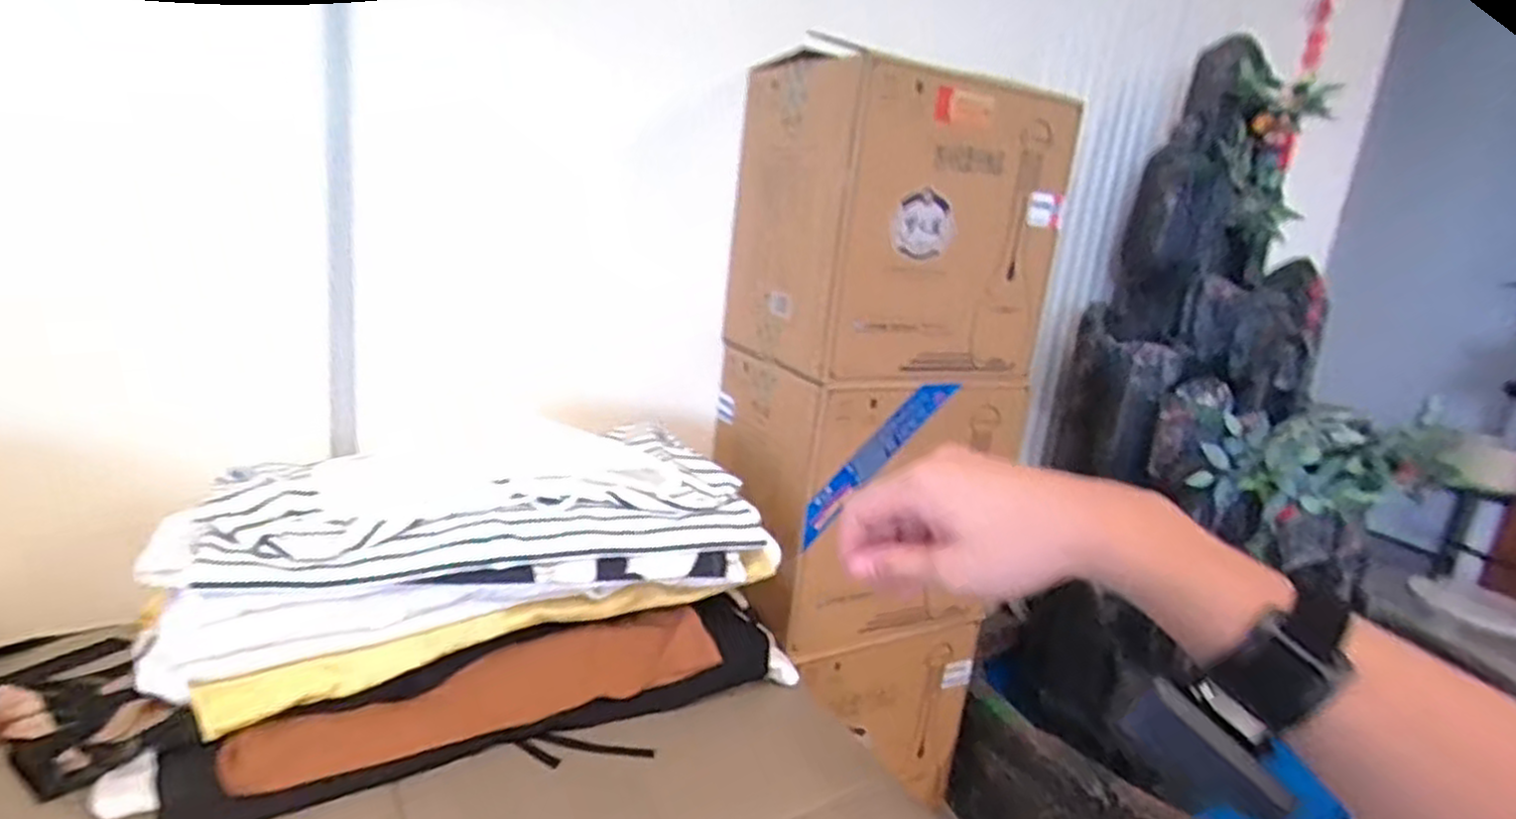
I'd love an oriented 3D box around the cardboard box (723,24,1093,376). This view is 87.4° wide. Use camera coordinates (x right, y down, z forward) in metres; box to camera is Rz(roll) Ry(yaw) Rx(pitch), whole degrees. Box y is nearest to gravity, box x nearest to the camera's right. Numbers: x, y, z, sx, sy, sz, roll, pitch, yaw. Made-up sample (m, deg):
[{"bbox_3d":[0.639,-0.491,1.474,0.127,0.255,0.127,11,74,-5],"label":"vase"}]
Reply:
[{"bbox_3d":[0.194,-0.257,1.115,0.384,0.374,0.244,-1,16,-31],"label":"cardboard box"}]

